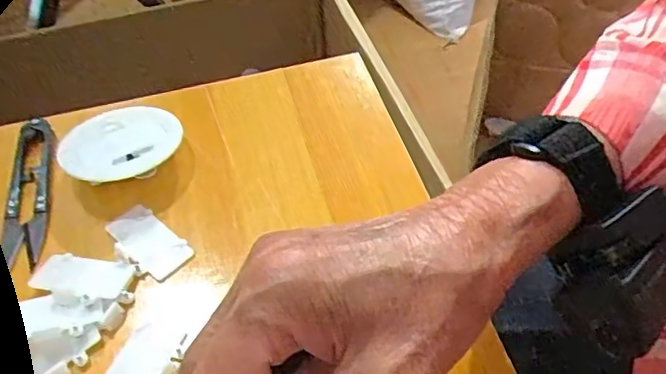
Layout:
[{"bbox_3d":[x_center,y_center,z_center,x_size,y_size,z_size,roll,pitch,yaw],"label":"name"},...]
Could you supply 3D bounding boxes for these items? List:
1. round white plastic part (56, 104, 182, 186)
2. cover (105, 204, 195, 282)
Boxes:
[{"bbox_3d":[-0.117,-0.021,0.344,0.064,0.018,0.062,-1,51,1],"label":"round white plastic part"},{"bbox_3d":[-0.096,0.027,0.313,0.046,0.006,0.026,33,59,25],"label":"cover"}]

